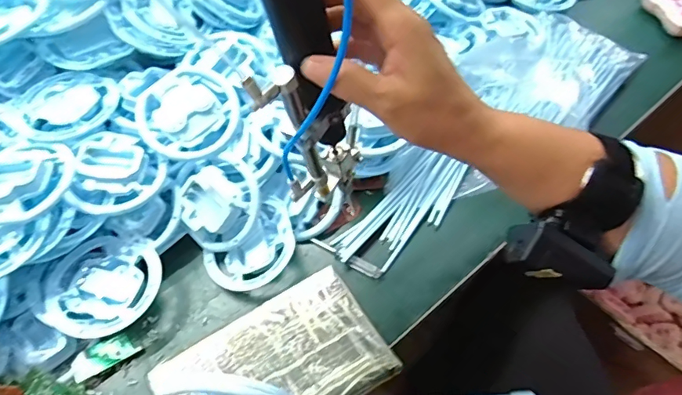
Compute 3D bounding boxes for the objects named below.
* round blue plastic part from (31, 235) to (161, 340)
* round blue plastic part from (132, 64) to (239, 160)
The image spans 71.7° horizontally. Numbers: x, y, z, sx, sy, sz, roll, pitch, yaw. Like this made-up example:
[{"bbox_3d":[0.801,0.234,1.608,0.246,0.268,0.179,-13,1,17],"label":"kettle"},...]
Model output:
[{"bbox_3d":[-0.241,0.087,0.472,0.119,0.018,0.102,6,60,7],"label":"round blue plastic part"},{"bbox_3d":[-0.164,-0.088,0.511,0.098,0.023,0.100,43,76,5],"label":"round blue plastic part"}]

